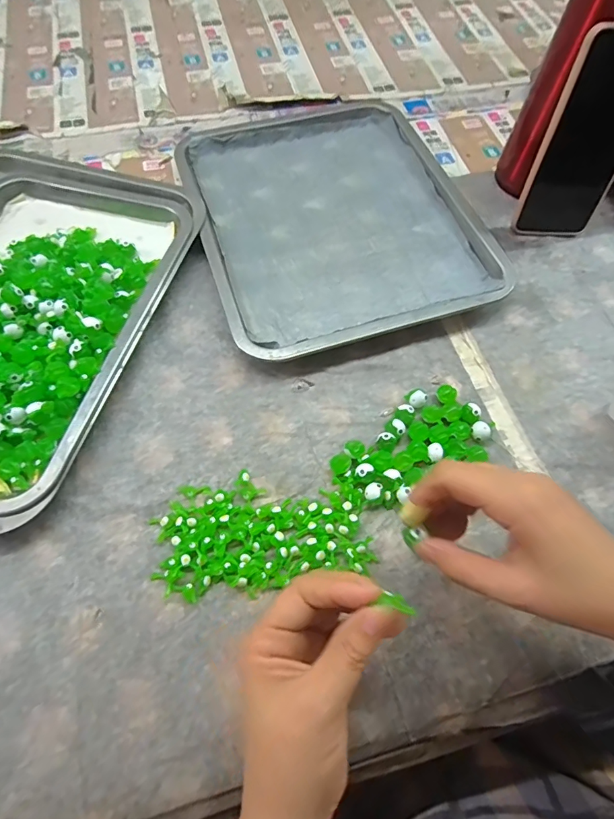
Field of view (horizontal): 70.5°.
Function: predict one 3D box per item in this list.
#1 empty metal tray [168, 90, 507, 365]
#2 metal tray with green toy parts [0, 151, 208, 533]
[{"bbox_3d":[0.022,-0.203,0.441,0.257,0.023,0.322,-16,66,-10],"label":"empty metal tray"},{"bbox_3d":[-0.268,-0.094,0.370,0.274,0.034,0.351,15,65,5],"label":"metal tray with green toy parts"}]

